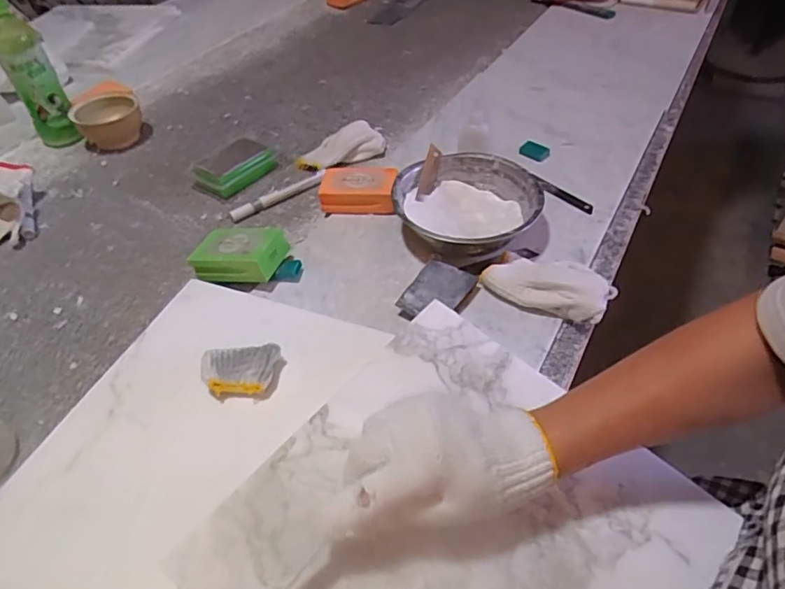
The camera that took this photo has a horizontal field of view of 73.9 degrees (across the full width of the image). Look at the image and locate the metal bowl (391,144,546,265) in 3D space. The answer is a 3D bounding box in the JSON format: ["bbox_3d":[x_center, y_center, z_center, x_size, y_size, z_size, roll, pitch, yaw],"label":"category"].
[{"bbox_3d":[0.084,-0.097,0.599,0.156,0.055,0.160,-2,47,2],"label":"metal bowl"}]

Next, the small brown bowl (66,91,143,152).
[{"bbox_3d":[-0.439,-0.272,0.809,0.096,0.060,0.089,-26,51,-19],"label":"small brown bowl"}]

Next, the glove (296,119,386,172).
[{"bbox_3d":[-0.075,-0.211,0.747,0.127,0.027,0.066,-21,49,-15],"label":"glove"}]

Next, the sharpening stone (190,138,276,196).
[{"bbox_3d":[-0.215,-0.178,0.718,0.076,0.038,0.106,18,51,20],"label":"sharpening stone"}]

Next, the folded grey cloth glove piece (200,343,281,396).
[{"bbox_3d":[-0.133,0.065,0.463,0.067,0.026,0.044,-9,47,-4],"label":"folded grey cloth glove piece"}]

